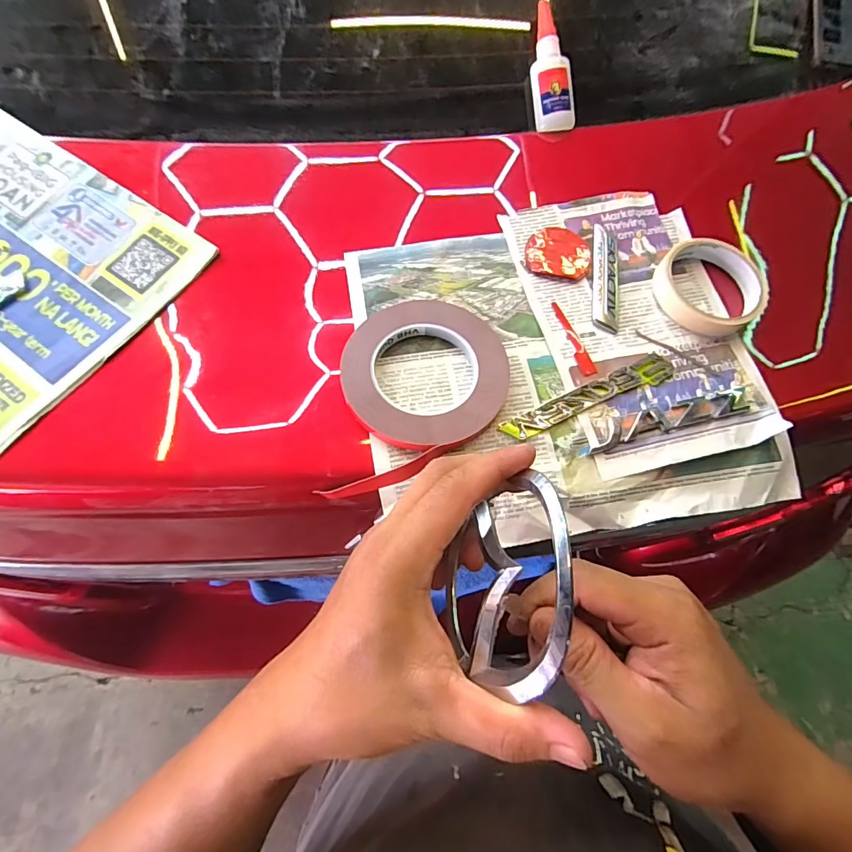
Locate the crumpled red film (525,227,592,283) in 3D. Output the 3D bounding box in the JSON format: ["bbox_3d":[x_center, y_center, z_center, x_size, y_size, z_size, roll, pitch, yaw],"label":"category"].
[{"bbox_3d":[0.118,-0.153,0.401,0.056,0.010,0.052,11,64,4],"label":"crumpled red film"}]

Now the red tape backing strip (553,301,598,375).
[{"bbox_3d":[0.120,-0.073,0.372,0.013,0.005,0.073,-14,65,-8],"label":"red tape backing strip"}]

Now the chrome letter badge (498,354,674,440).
[{"bbox_3d":[0.127,-0.023,0.346,0.153,0.004,0.023,-23,67,-12],"label":"chrome letter badge"}]

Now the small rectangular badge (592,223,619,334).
[{"bbox_3d":[0.156,-0.131,0.392,0.022,0.014,0.108,7,64,2],"label":"small rectangular badge"}]

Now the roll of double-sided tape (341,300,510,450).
[{"bbox_3d":[0.000,-0.046,0.346,0.123,0.015,0.129,1,64,-1],"label":"roll of double-sided tape"}]

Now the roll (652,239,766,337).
[{"bbox_3d":[0.242,-0.121,0.384,0.085,0.024,0.085,1,64,-1],"label":"roll"}]

